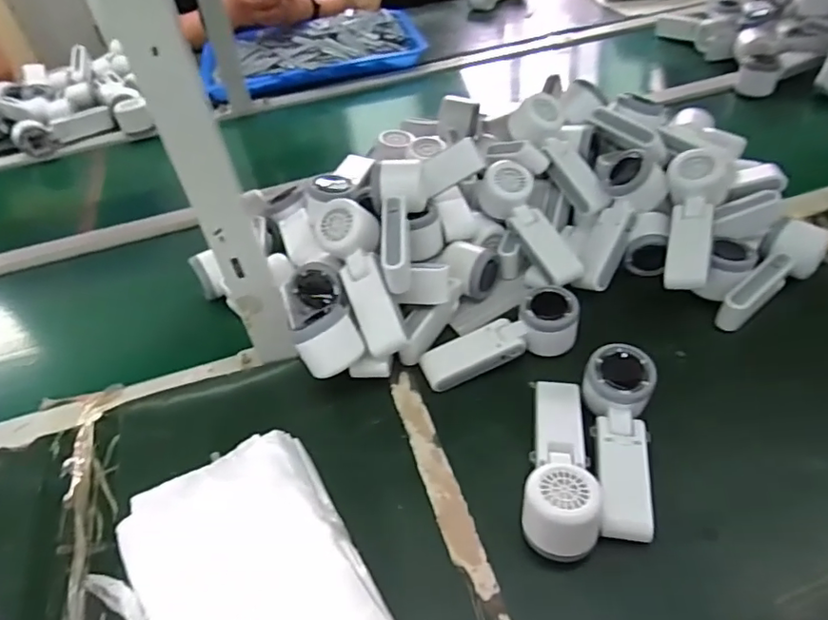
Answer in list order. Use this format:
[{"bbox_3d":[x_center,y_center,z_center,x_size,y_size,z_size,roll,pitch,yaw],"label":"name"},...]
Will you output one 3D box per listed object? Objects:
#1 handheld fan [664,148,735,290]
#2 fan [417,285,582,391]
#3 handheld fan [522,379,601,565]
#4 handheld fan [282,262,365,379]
[{"bbox_3d":[0.304,-0.102,0.613,0.069,0.049,0.179,12,69,19],"label":"handheld fan"},{"bbox_3d":[0.087,0.030,0.584,0.161,0.055,0.055,-15,45,-8],"label":"fan"},{"bbox_3d":[0.127,0.127,0.486,0.057,0.064,0.162,5,46,12],"label":"handheld fan"},{"bbox_3d":[-0.094,0.006,0.569,0.063,0.054,0.117,-18,45,-11],"label":"handheld fan"}]

